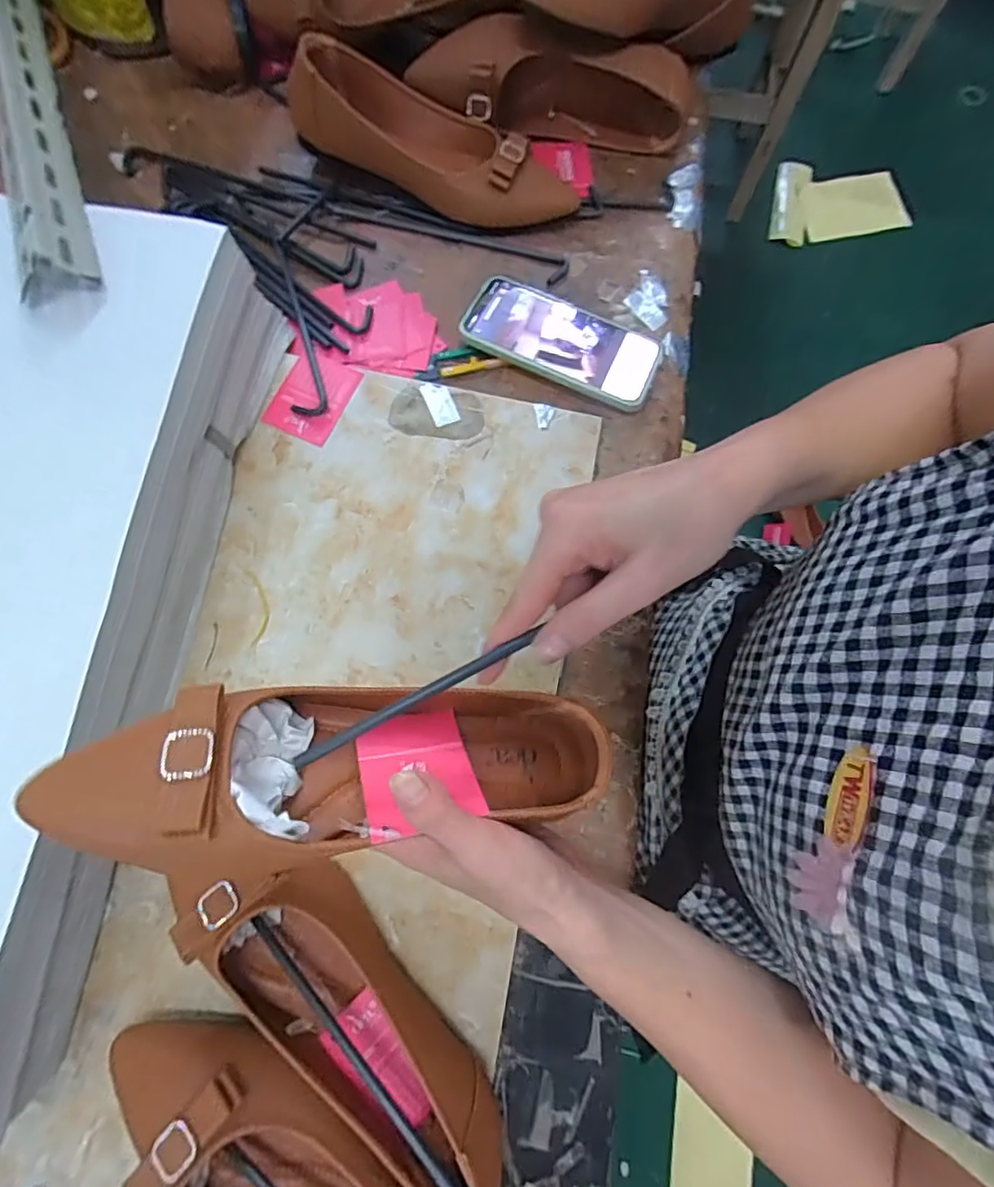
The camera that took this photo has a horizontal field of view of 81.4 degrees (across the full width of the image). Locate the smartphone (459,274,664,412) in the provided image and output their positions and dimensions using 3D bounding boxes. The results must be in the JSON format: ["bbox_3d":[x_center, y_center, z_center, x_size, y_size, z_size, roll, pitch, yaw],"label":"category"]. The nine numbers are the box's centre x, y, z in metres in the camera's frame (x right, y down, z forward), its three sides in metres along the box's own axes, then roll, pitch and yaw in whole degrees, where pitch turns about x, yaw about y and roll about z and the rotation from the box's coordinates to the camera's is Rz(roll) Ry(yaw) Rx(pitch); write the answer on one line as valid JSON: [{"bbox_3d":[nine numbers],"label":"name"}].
[{"bbox_3d":[0.056,-0.217,0.481,0.163,0.014,0.087,21,76,2],"label":"smartphone"}]

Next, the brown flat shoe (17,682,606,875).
[{"bbox_3d":[-0.063,0.081,0.277,0.254,0.074,0.078,3,75,-25],"label":"brown flat shoe"}]

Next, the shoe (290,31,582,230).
[{"bbox_3d":[-0.048,-0.389,0.502,0.240,0.057,0.091,20,77,-10],"label":"shoe"}]

